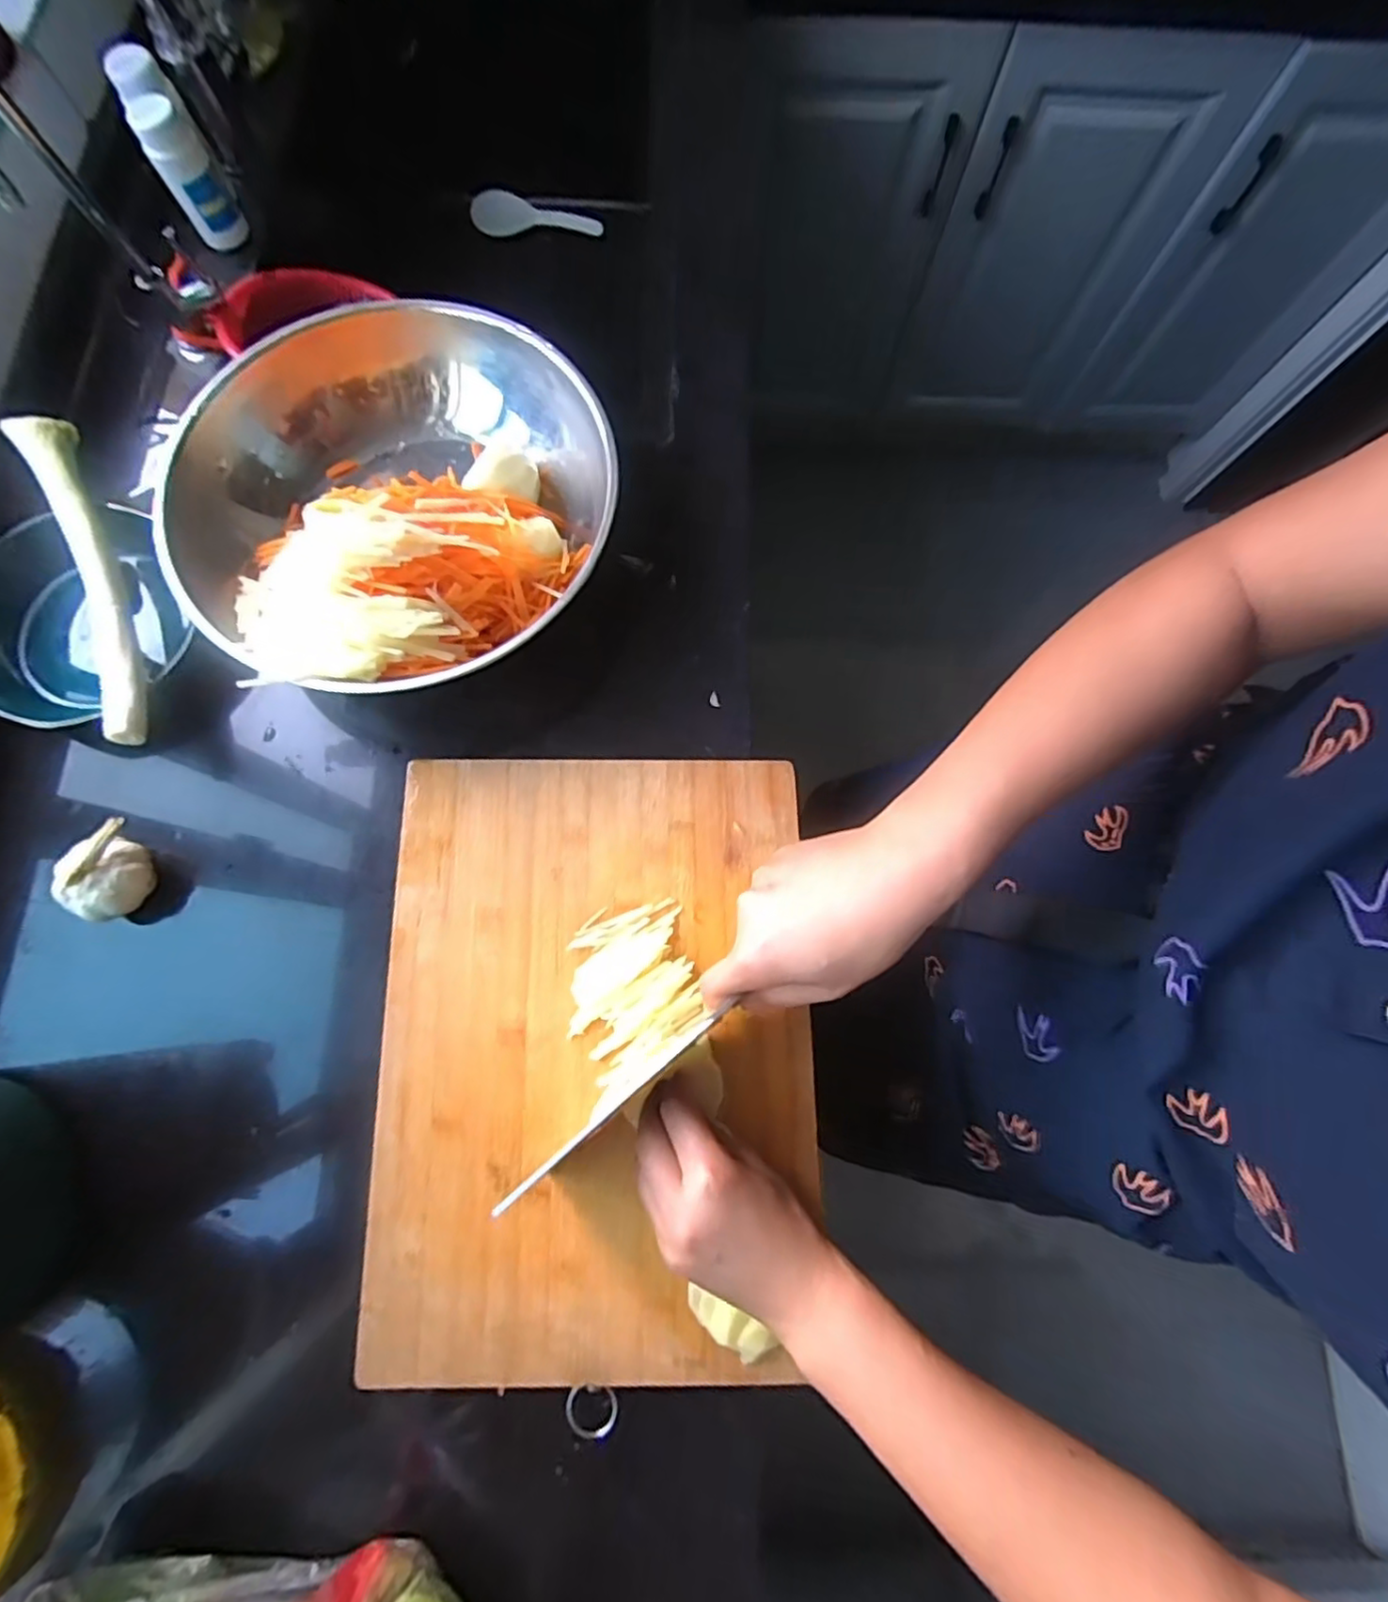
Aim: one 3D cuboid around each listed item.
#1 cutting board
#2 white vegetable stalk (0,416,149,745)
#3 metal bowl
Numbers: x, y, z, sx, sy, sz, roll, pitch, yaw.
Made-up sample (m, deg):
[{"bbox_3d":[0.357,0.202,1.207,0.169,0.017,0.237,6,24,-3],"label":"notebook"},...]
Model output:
[{"bbox_3d":[-0.062,0.154,0.422,0.267,0.013,0.369,-1,76,-2],"label":"cutting board"},{"bbox_3d":[-0.416,-0.157,0.449,0.031,0.022,0.255,-26,78,-7],"label":"white vegetable stalk"},{"bbox_3d":[-0.218,-0.222,0.478,0.272,0.106,0.299,0,76,-1],"label":"metal bowl"}]

